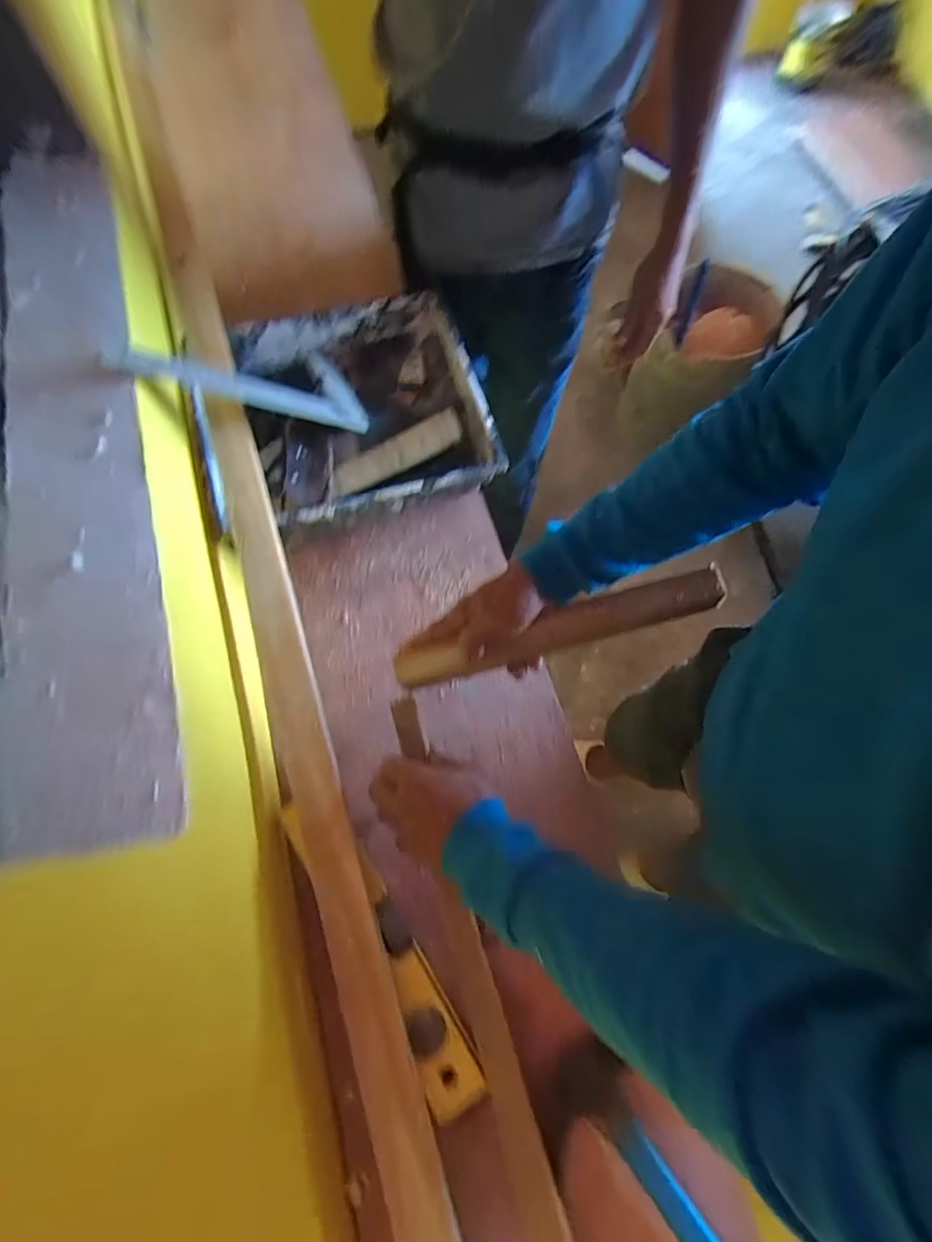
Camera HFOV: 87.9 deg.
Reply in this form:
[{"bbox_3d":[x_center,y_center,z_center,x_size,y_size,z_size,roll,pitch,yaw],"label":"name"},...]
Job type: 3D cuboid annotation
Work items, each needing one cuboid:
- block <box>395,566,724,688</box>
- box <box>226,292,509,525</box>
[{"bbox_3d":[0.077,0.009,0.446,0.293,0.029,0.036,-16,71,7],"label":"block"},{"bbox_3d":[-0.123,-0.257,0.585,0.282,0.078,0.288,-16,72,-6],"label":"box"}]

